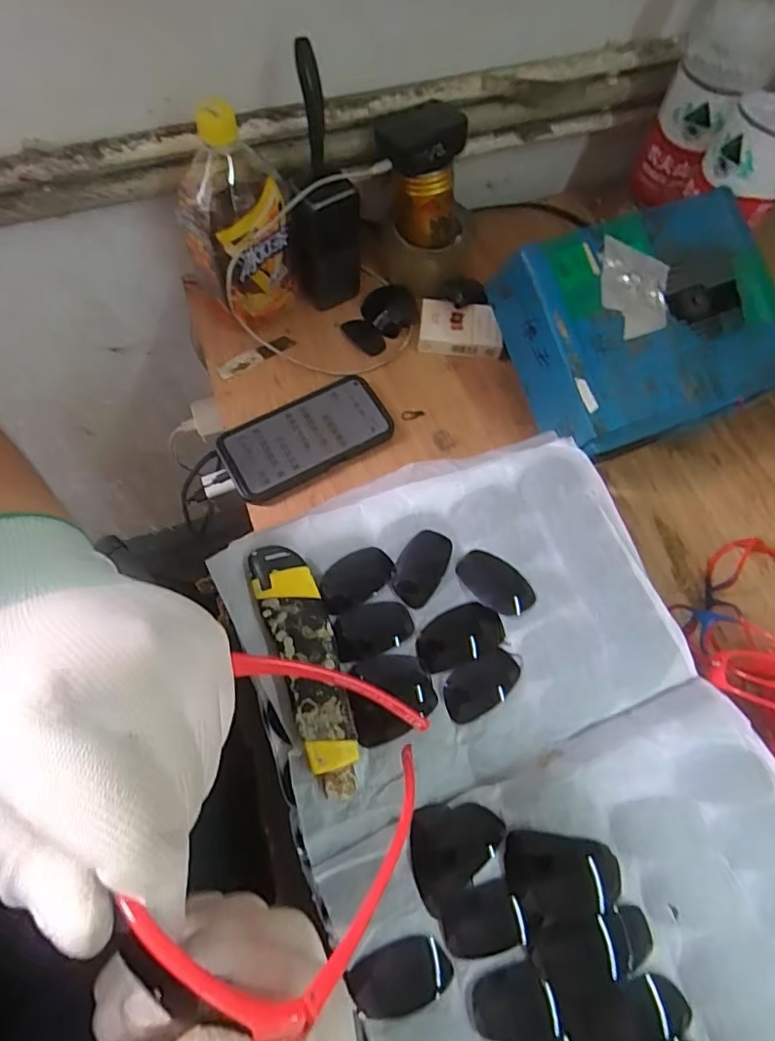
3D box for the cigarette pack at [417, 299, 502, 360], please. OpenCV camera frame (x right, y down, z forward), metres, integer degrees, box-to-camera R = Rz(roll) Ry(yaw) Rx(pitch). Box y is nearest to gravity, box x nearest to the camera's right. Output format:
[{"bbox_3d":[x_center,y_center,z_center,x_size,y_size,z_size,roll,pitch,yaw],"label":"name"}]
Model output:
[{"bbox_3d":[0.079,-0.207,0.600,0.087,0.026,0.056,6,67,0],"label":"cigarette pack"}]

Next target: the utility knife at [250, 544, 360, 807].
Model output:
[{"bbox_3d":[-0.049,0.088,0.344,0.037,0.018,0.154,-20,70,-10],"label":"utility knife"}]

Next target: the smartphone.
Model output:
[{"bbox_3d":[-0.079,-0.084,0.545,0.165,0.013,0.081,-27,71,-14],"label":"smartphone"}]

